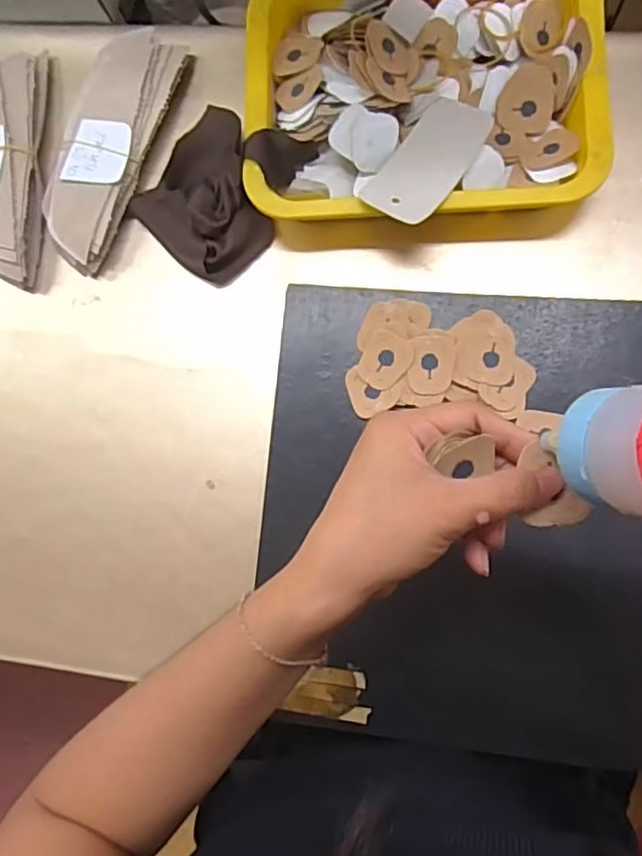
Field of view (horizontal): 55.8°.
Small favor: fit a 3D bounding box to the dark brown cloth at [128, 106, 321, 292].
[{"bbox_3d":[-0.081,-0.186,0.468,0.106,0.042,0.123,38,88,10],"label":"dark brown cloth"}]

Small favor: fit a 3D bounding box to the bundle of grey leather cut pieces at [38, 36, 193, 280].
[{"bbox_3d":[-0.171,-0.226,0.484,0.070,0.026,0.195,23,86,10],"label":"bundle of grey leather cut pieces"}]

